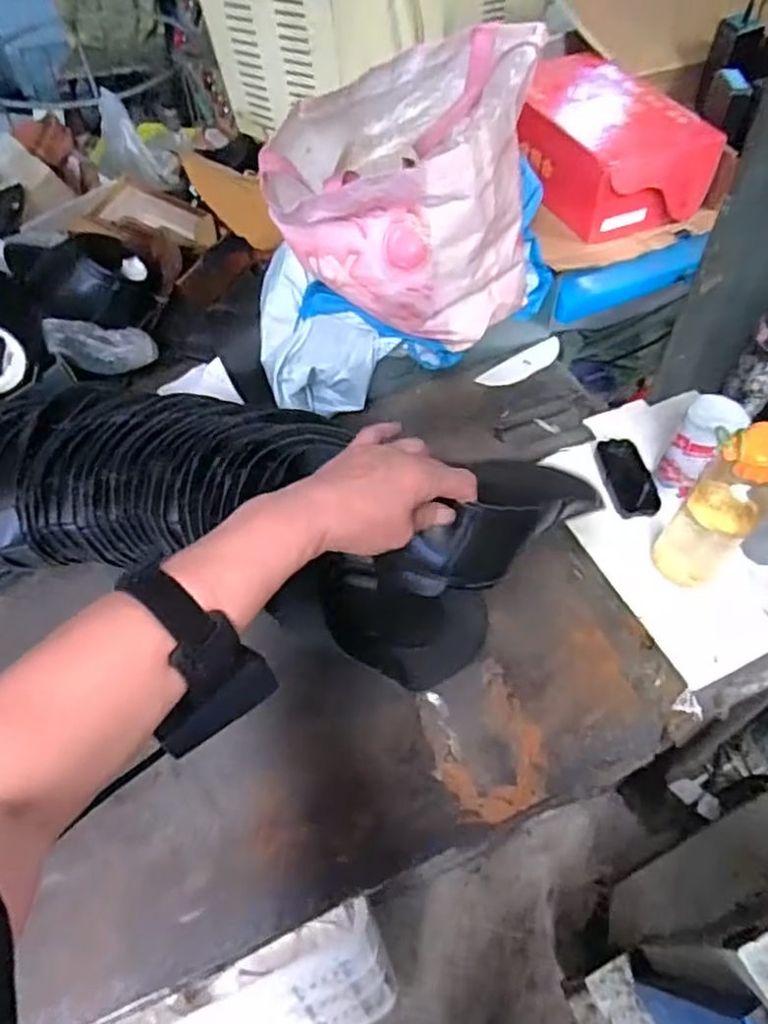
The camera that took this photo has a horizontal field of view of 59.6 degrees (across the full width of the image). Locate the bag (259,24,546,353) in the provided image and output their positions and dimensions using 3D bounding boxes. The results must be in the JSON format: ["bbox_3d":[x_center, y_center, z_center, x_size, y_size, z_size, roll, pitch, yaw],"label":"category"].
[{"bbox_3d":[0.025,-0.381,0.800,0.285,0.251,0.220,3,55,4],"label":"bag"}]

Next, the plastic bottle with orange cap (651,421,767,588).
[{"bbox_3d":[0.351,-0.011,0.686,0.073,0.211,0.081,36,63,24],"label":"plastic bottle with orange cap"}]

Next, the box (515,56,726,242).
[{"bbox_3d":[0.310,-0.555,1.005,0.233,0.113,0.336,-24,57,-14],"label":"box"}]

